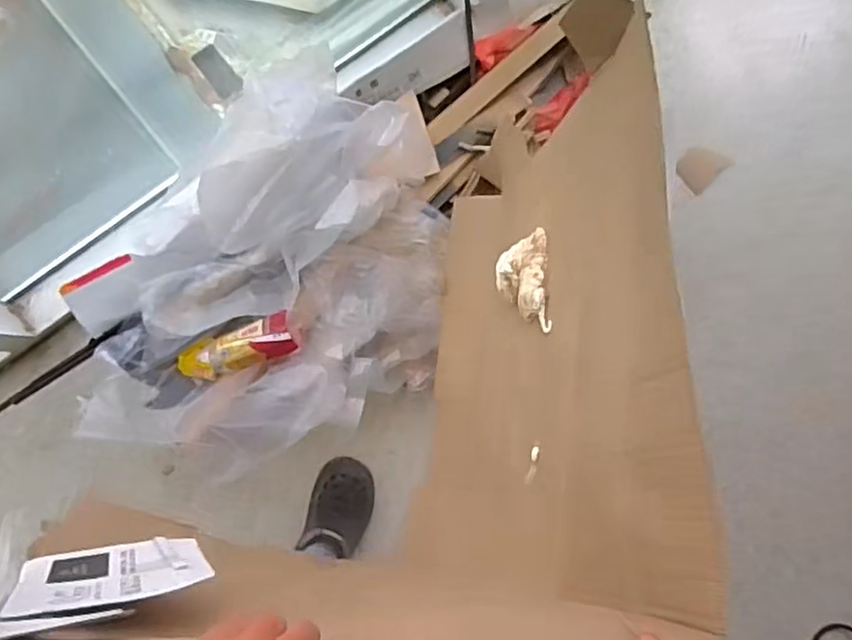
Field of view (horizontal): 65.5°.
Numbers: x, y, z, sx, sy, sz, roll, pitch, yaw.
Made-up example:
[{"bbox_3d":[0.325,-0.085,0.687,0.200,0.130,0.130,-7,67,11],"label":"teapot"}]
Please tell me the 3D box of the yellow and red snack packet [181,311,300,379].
[{"bbox_3d":[-0.331,0.052,1.155,0.212,0.041,0.072,-18,91,9],"label":"yellow and red snack packet"}]

